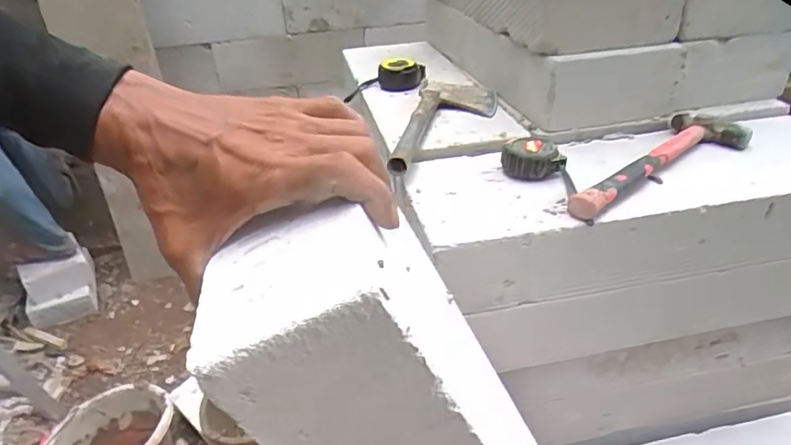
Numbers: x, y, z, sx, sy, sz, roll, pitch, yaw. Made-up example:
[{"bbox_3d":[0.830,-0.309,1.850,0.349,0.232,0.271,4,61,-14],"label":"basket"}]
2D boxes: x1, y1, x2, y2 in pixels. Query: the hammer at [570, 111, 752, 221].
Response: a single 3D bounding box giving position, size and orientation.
[{"bbox_3d":[0.304,-0.062,0.604,0.275,0.026,0.089,-30,42,-35],"label":"hammer"}]

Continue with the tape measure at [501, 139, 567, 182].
[{"bbox_3d":[0.162,-0.075,0.636,0.059,0.033,0.054,-13,35,-14],"label":"tape measure"}]

